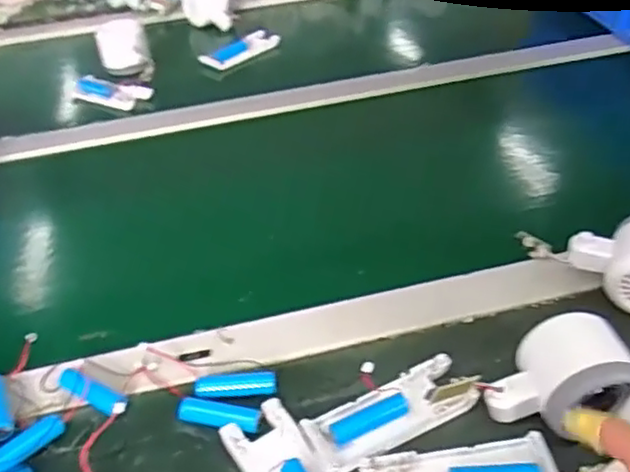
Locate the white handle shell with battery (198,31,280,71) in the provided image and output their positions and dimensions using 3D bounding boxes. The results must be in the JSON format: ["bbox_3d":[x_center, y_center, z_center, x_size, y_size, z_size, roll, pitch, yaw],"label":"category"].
[{"bbox_3d":[-0.098,-0.241,0.848,0.110,0.017,0.039,-34,48,-30],"label":"white handle shell with battery"}]

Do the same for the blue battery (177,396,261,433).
[{"bbox_3d":[-0.060,0.114,0.411,0.052,0.012,0.018,6,41,13],"label":"blue battery"}]

